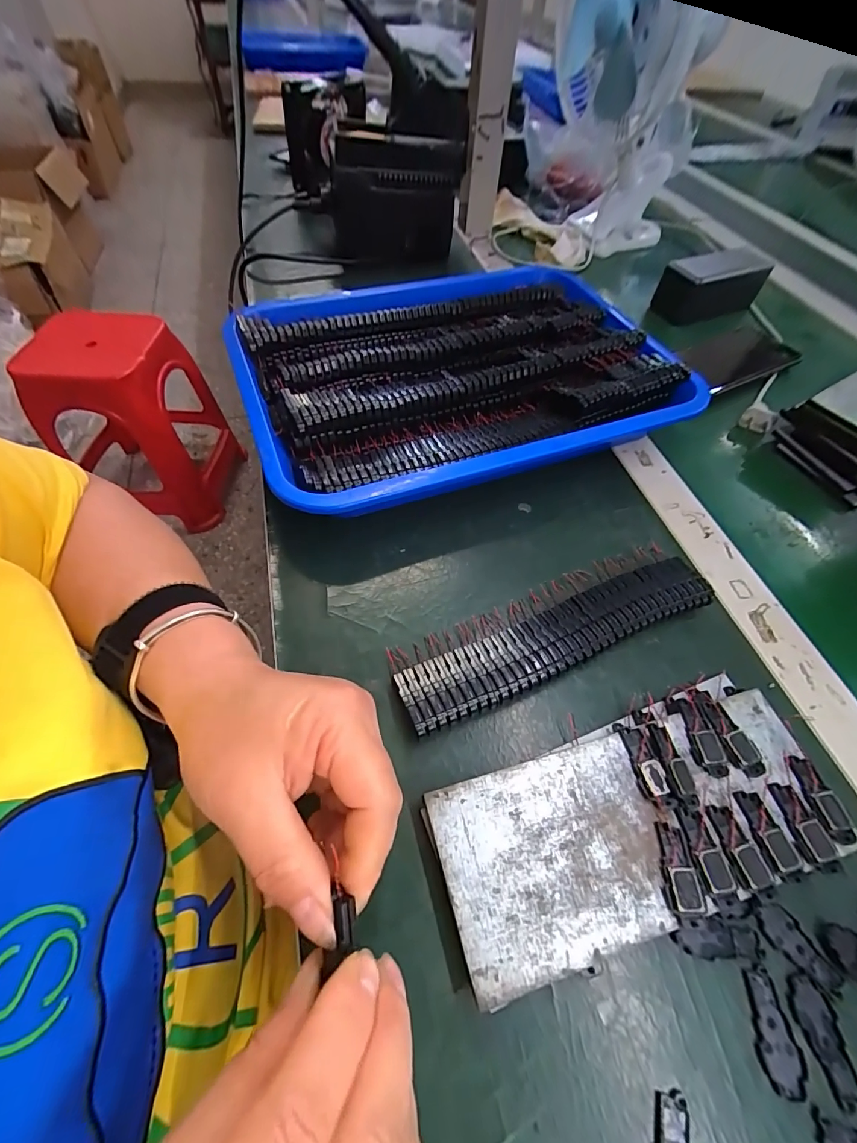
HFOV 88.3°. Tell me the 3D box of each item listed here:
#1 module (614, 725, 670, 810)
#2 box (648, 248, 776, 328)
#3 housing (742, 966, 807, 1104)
[{"bbox_3d":[0.110,0.097,0.224,0.016,0.004,0.040,-18,54,4],"label":"module"},{"bbox_3d":[0.329,-0.332,0.513,0.137,0.056,0.050,-21,60,-16],"label":"box"},{"bbox_3d":[0.144,0.191,0.183,0.017,0.004,0.039,5,56,0],"label":"housing"}]

